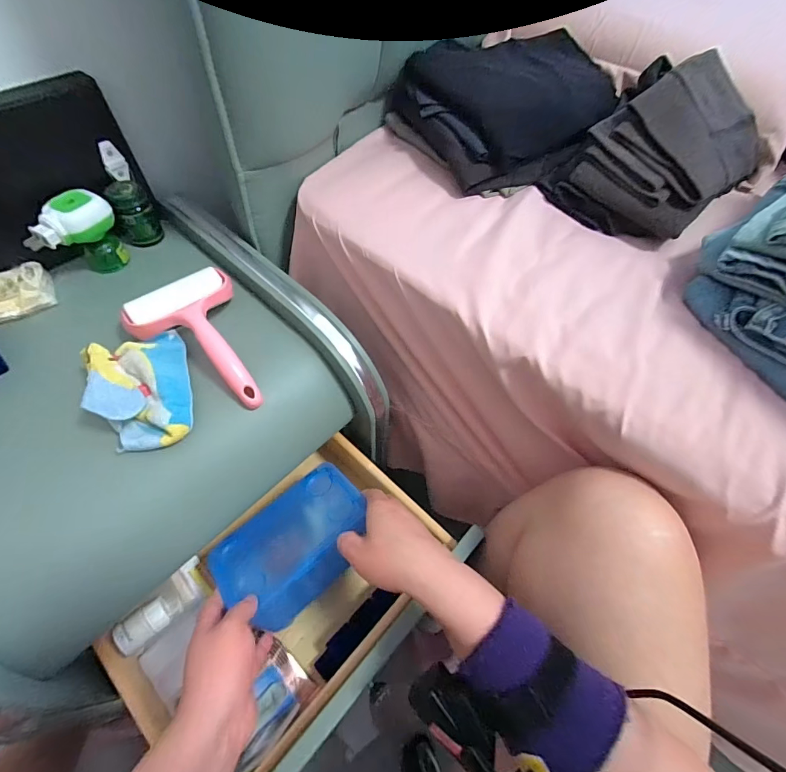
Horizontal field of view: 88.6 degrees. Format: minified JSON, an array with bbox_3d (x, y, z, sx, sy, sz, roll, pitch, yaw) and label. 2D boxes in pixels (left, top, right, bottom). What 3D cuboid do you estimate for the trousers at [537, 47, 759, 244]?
[{"bbox_3d":[0.299,-0.266,0.446,0.162,0.106,0.209,40,63,21],"label":"trousers"}]

